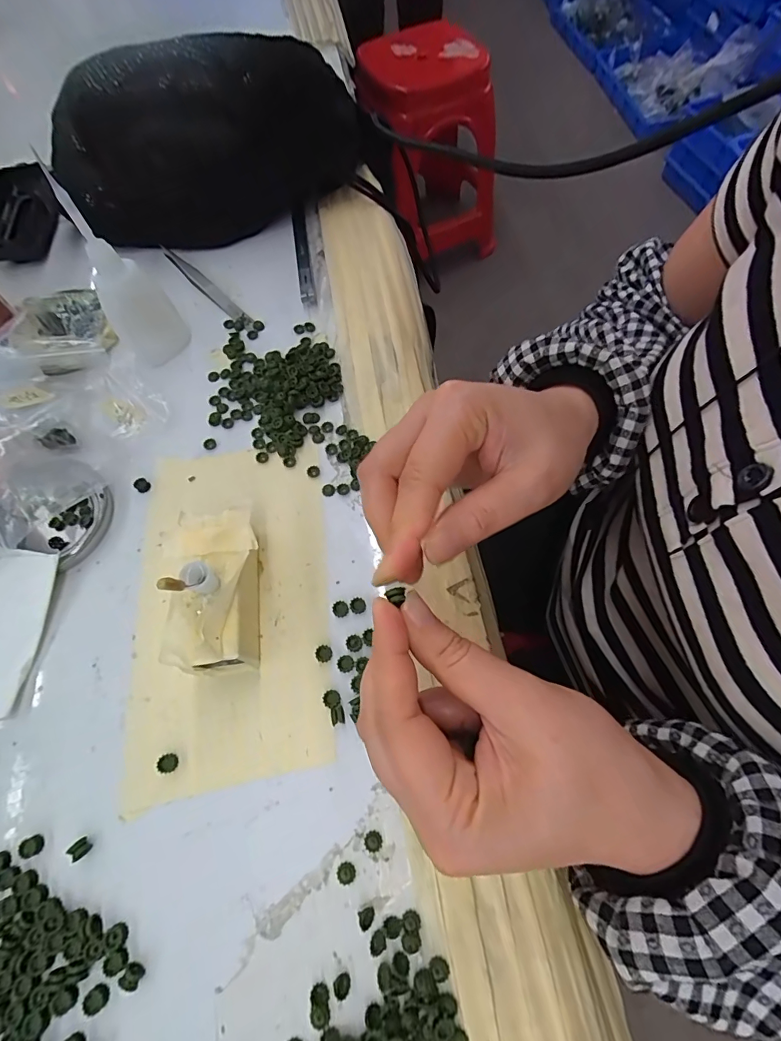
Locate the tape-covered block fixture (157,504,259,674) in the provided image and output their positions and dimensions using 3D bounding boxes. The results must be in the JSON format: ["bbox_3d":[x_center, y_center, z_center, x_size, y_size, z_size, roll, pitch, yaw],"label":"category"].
[{"bbox_3d":[-0.089,0.036,0.236,0.043,0.049,0.083,-6,66,0],"label":"tape-covered block fixture"}]

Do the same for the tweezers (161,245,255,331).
[{"bbox_3d":[-0.151,-0.191,0.363,0.128,0.007,0.013,41,74,19],"label":"tweezers"}]

